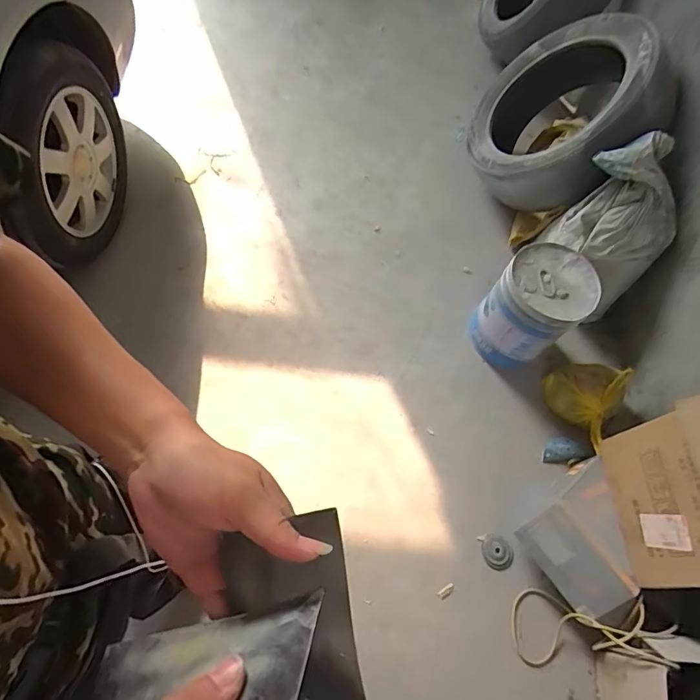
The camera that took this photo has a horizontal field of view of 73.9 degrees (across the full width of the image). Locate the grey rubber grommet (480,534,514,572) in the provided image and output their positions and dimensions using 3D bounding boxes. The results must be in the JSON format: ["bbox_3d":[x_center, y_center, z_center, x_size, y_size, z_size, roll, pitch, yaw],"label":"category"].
[{"bbox_3d":[0.408,0.561,1.287,0.078,0.016,0.090,-9,67,-11],"label":"grey rubber grommet"}]

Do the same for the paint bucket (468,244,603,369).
[{"bbox_3d":[0.562,-0.129,1.454,0.306,0.292,0.257,-38,74,-20],"label":"paint bucket"}]

